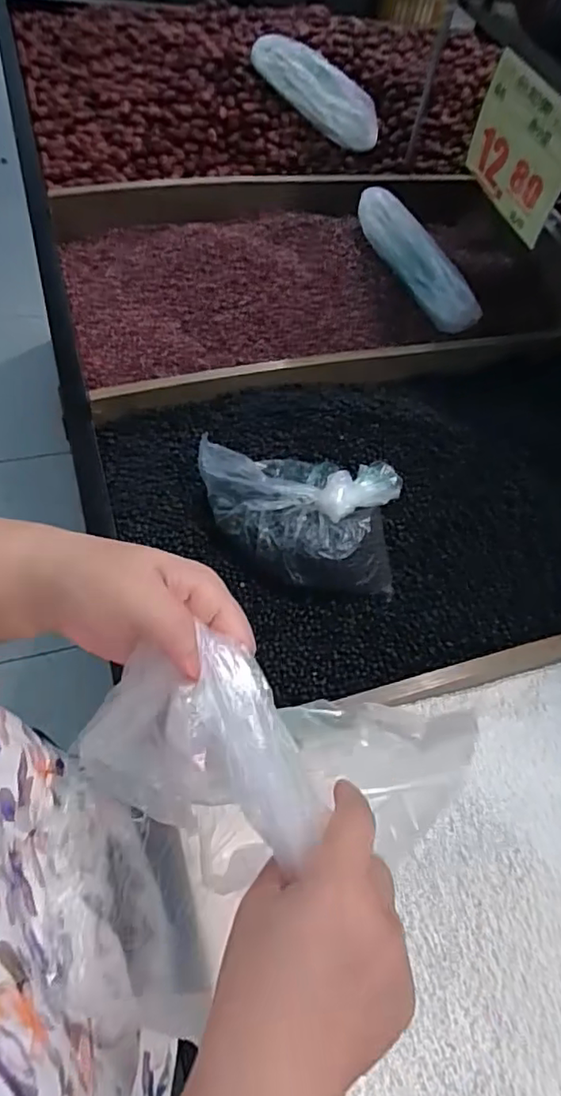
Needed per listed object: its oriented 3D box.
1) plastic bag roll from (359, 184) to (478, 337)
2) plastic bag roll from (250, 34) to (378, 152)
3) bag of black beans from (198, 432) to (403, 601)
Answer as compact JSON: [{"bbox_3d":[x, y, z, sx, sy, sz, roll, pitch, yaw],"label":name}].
[{"bbox_3d":[0.200,-0.431,0.869,0.066,0.061,0.259,-32,82,-21],"label":"plastic bag roll"},{"bbox_3d":[0.065,-0.793,1.029,0.245,0.081,0.061,36,62,-4],"label":"plastic bag roll"},{"bbox_3d":[0.018,-0.036,0.623,0.192,0.088,0.156,-3,67,-5],"label":"bag of black beans"}]

